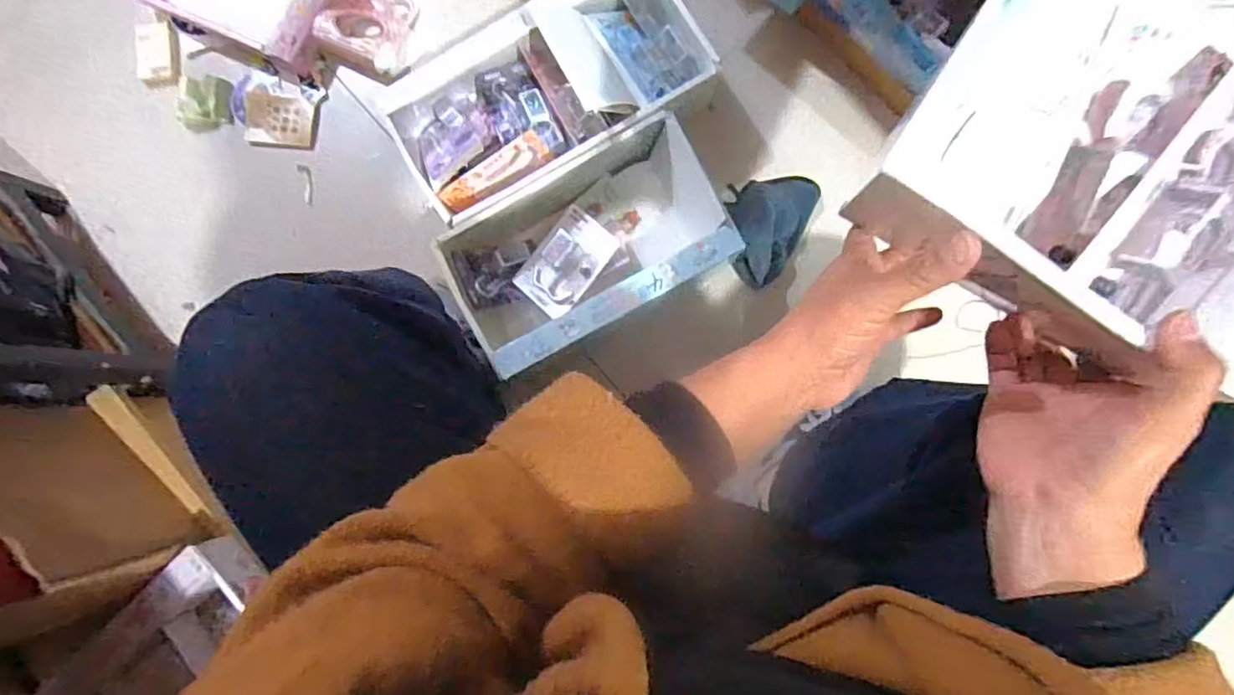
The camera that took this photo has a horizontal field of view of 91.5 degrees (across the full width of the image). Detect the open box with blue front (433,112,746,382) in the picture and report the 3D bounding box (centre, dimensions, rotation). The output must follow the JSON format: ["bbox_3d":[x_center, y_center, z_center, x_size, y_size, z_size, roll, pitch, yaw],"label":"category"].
[{"bbox_3d":[-0.038,-0.126,0.749,0.322,0.106,0.205,-28,85,1],"label":"open box with blue front"}]

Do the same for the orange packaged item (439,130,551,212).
[{"bbox_3d":[-0.153,-0.221,0.761,0.145,0.033,0.036,-33,85,0],"label":"orange packaged item"}]

